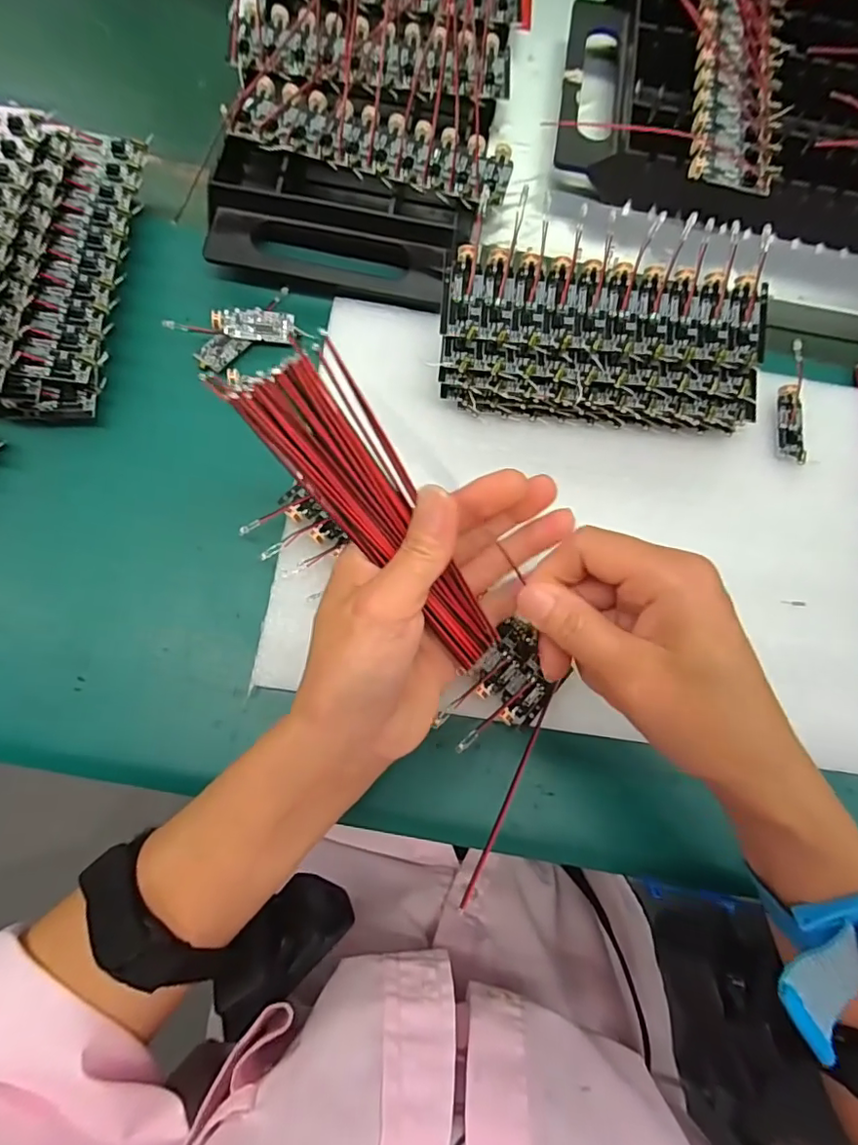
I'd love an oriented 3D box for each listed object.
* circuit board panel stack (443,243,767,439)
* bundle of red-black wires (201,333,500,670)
[{"bbox_3d":[0.090,-0.119,0.286,0.169,0.042,0.072,4,79,-4],"label":"circuit board panel stack"},{"bbox_3d":[-0.014,-0.020,0.199,0.035,0.010,0.133,-40,109,-7],"label":"bundle of red-black wires"}]

